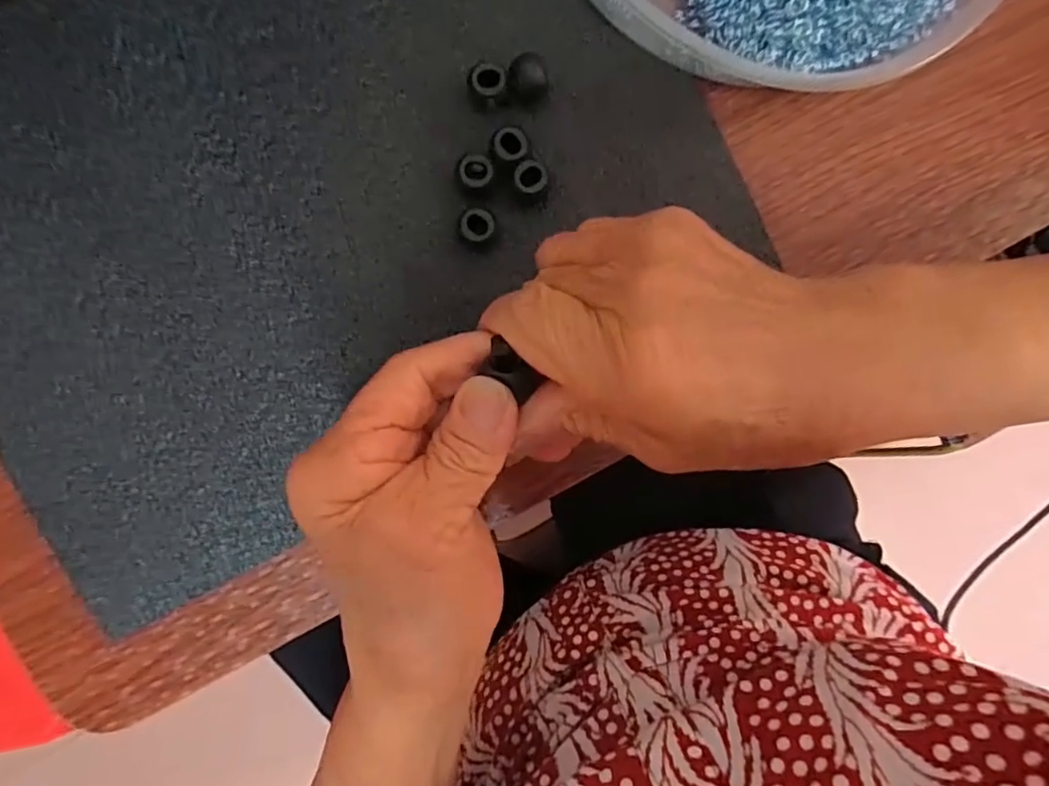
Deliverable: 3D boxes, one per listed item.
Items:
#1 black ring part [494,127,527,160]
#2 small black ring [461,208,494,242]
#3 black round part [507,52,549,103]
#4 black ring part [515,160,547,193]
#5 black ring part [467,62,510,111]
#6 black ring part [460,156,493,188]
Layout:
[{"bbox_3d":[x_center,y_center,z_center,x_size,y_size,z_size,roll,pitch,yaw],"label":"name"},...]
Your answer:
[{"bbox_3d":[-0.006,-0.103,0.236,0.013,0.013,0.014,9,94,-2],"label":"black ring part"},{"bbox_3d":[-0.020,-0.070,0.237,0.013,0.011,0.014,0,94,-2],"label":"small black ring"},{"bbox_3d":[0.001,-0.131,0.237,0.017,0.013,0.016,0,94,-2],"label":"black round part"},{"bbox_3d":[0.002,-0.090,0.239,0.013,0.014,0.013,0,94,-2],"label":"black ring part"},{"bbox_3d":[-0.015,-0.128,0.236,0.016,0.013,0.014,-3,94,-2],"label":"black ring part"},{"bbox_3d":[-0.020,-0.091,0.236,0.013,0.012,0.013,-3,94,-2],"label":"black ring part"}]

